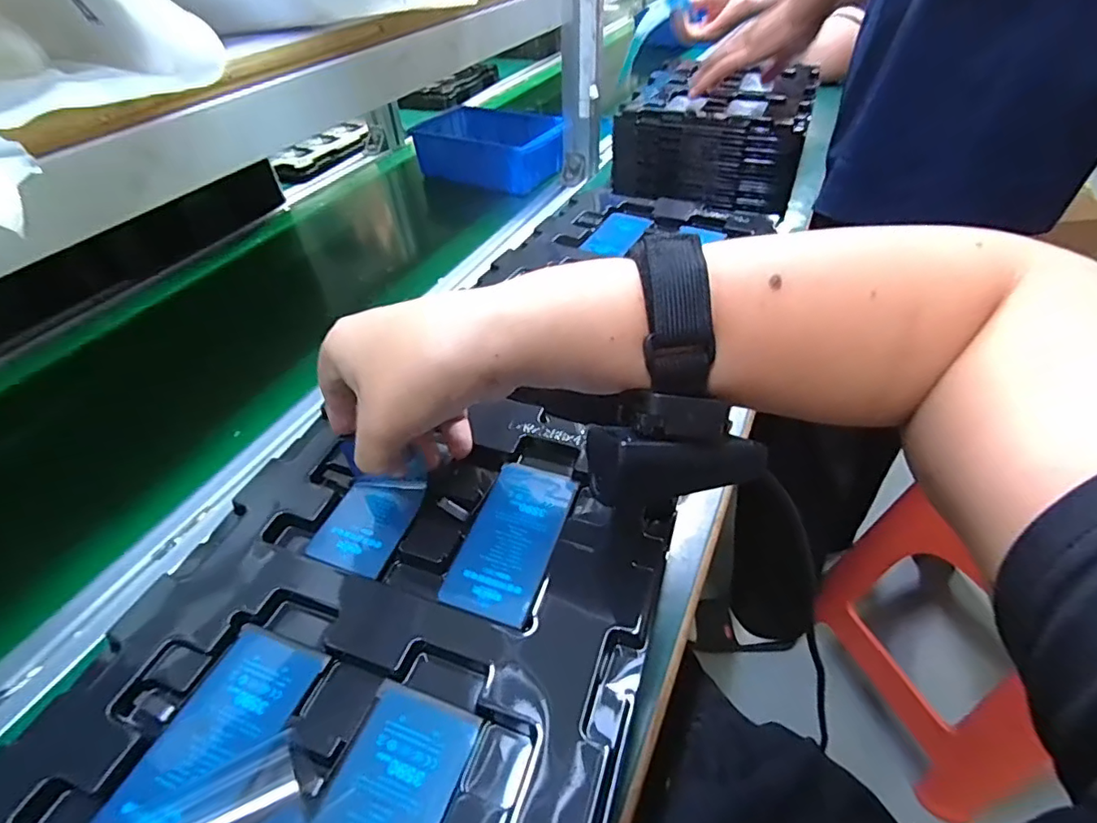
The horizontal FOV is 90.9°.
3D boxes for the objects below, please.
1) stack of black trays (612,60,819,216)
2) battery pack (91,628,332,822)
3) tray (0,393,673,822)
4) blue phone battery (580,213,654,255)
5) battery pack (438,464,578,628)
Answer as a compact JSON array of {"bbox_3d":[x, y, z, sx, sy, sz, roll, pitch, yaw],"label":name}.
[{"bbox_3d":[0.223,-0.374,0.728,0.220,0.099,0.230,14,47,18],"label":"stack of black trays"},{"bbox_3d":[-0.129,0.126,0.207,0.046,0.004,0.082,15,47,18],"label":"battery pack"},{"bbox_3d":[-0.070,0.090,0.238,0.215,0.021,0.278,13,46,16],"label":"tray"},{"bbox_3d":[0.067,-0.172,0.525,0.043,0.006,0.083,19,48,22],"label":"blue phone battery"},{"bbox_3d":[-0.018,0.062,0.270,0.044,0.004,0.084,11,46,15],"label":"battery pack"}]

